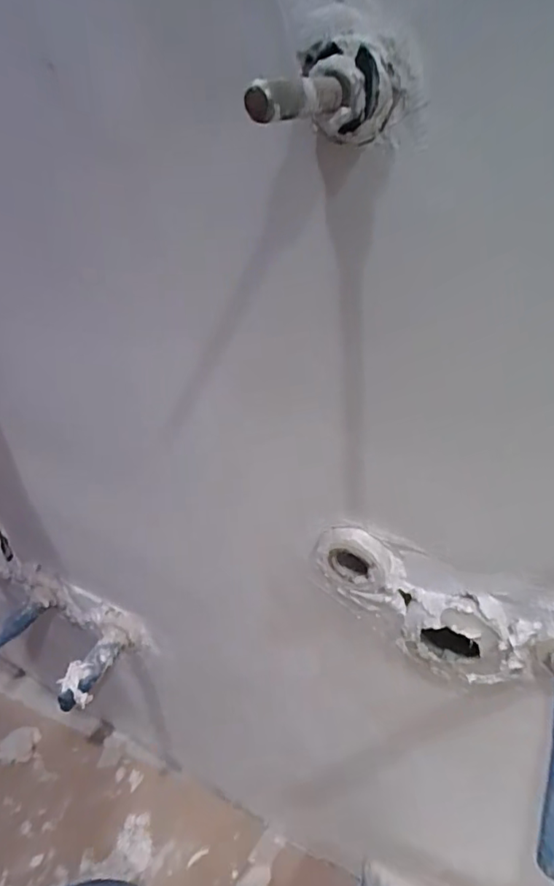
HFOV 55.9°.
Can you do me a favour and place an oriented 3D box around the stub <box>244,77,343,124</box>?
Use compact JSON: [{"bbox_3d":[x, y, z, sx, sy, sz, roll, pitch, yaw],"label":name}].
[{"bbox_3d":[0.005,-0.094,0.142,0.008,0.010,0.041,22,44,23],"label":"stub"}]

